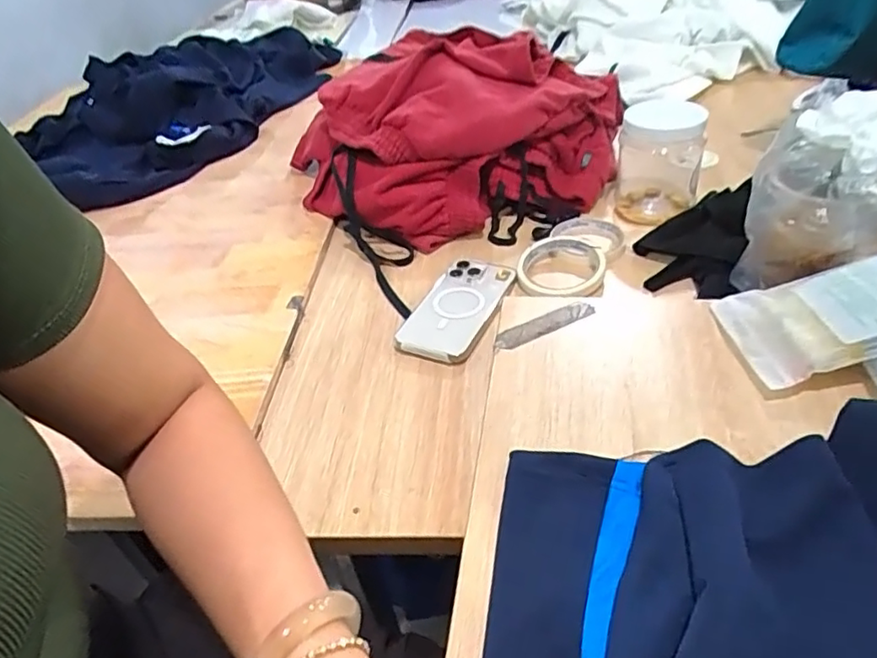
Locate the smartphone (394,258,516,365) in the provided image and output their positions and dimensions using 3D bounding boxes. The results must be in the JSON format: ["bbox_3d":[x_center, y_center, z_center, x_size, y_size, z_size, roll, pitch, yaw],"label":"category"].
[{"bbox_3d":[0.020,-0.026,0.644,0.084,0.014,0.156,11,42,21],"label":"smartphone"}]

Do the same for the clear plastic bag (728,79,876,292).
[{"bbox_3d":[0.323,-0.106,0.518,0.116,0.167,0.079,22,48,32],"label":"clear plastic bag"}]

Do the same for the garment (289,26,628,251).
[{"bbox_3d":[-0.004,-0.272,0.826,0.414,0.168,0.337,27,50,35],"label":"garment"}]

